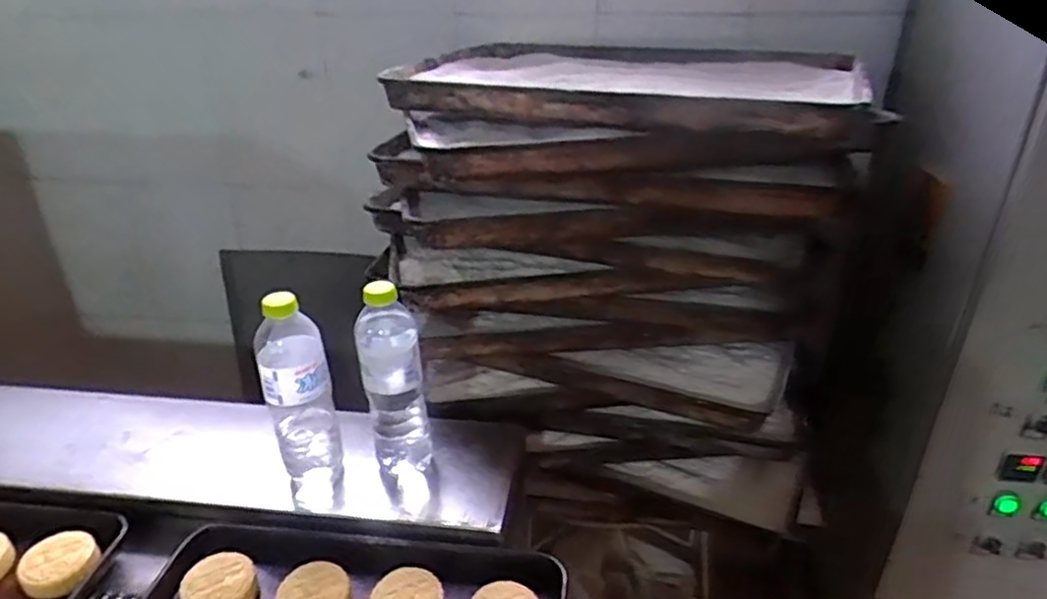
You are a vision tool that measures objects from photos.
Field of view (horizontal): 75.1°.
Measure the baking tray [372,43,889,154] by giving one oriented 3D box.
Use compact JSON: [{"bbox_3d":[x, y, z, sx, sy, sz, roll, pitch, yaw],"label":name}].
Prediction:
[{"bbox_3d":[0.159,-0.299,0.961,0.624,0.065,0.492,8,29,11],"label":"baking tray"}]

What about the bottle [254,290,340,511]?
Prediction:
[{"bbox_3d":[-0.233,0.105,0.713,0.064,0.243,0.061,-12,31,-20],"label":"bottle"}]

